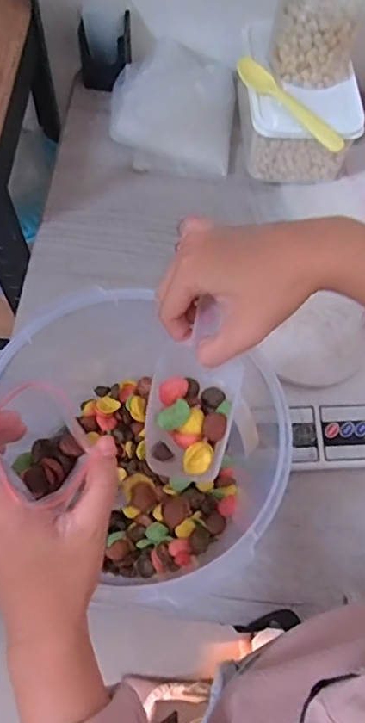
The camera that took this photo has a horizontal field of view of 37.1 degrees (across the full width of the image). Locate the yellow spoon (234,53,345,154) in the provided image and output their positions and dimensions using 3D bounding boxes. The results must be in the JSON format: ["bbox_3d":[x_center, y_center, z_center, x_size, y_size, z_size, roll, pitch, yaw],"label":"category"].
[{"bbox_3d":[0.120,-0.288,0.601,0.152,0.023,0.022,43,71,14],"label":"yellow spoon"}]

